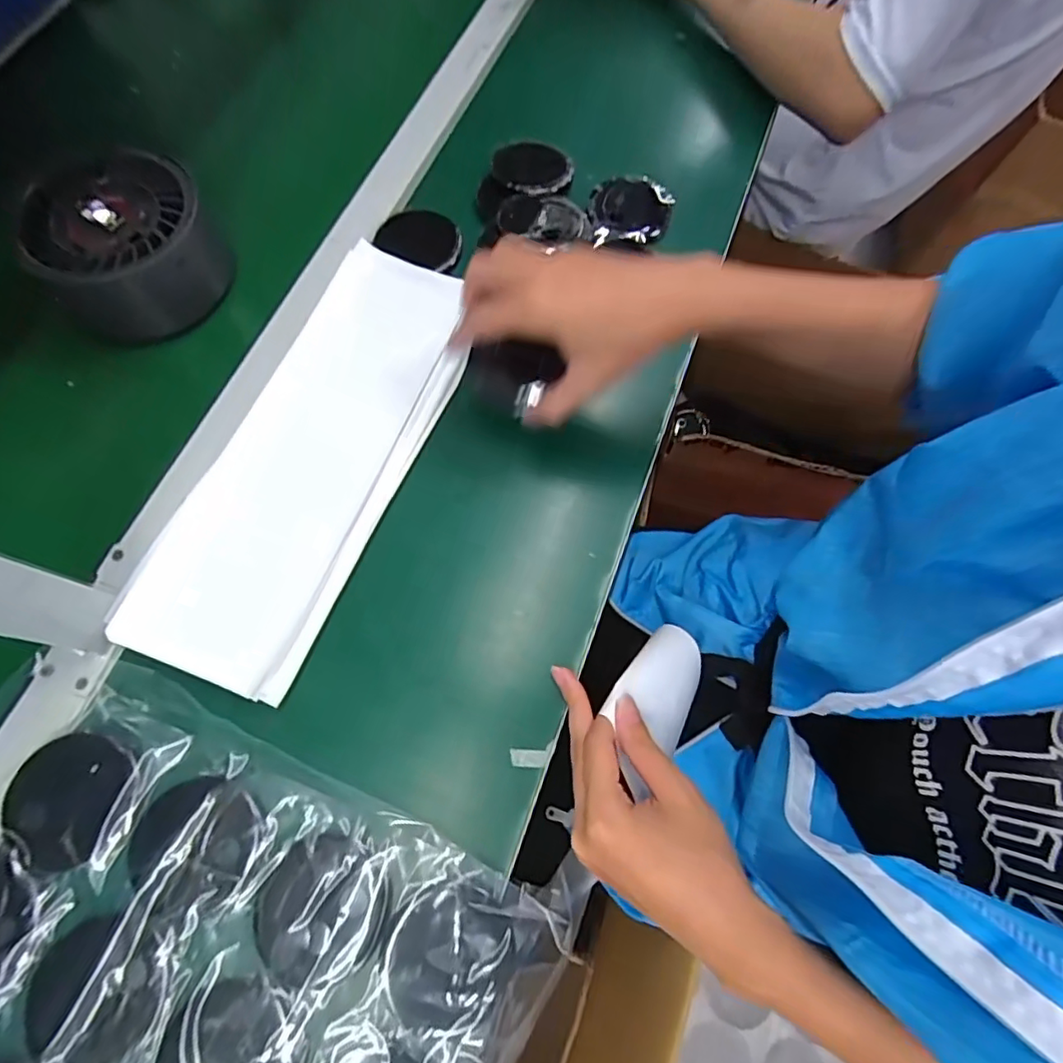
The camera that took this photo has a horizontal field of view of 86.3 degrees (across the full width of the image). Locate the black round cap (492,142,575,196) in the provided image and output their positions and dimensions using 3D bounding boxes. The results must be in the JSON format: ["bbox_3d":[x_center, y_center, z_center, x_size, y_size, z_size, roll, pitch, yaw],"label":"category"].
[{"bbox_3d":[0.003,-0.346,0.539,0.072,0.008,0.072,1,71,-3],"label":"black round cap"}]

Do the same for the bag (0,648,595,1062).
[{"bbox_3d":[-0.198,0.262,0.321,0.382,0.026,0.273,22,71,7],"label":"bag"}]

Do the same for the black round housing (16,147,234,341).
[{"bbox_3d":[-0.323,-0.228,0.470,0.107,0.093,0.130,43,74,11],"label":"black round housing"}]

